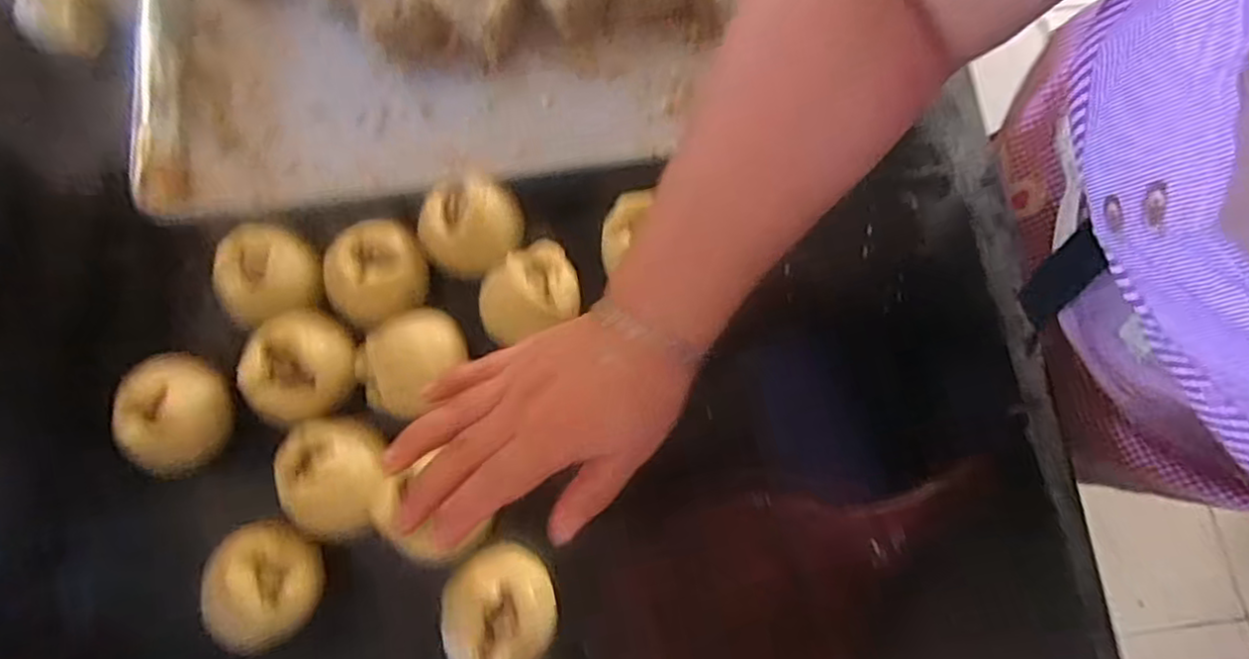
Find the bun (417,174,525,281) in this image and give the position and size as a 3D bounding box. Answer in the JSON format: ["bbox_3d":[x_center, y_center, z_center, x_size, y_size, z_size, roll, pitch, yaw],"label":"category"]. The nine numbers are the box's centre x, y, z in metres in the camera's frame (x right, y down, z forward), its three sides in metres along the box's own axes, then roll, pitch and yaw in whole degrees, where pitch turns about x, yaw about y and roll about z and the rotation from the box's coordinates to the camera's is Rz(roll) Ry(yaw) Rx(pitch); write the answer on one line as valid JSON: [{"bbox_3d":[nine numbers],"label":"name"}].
[{"bbox_3d":[-0.116,-0.080,0.520,0.067,0.036,0.077,14,77,5],"label":"bun"}]

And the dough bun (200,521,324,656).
[{"bbox_3d":[-0.240,0.169,0.452,0.062,0.038,0.077,-17,76,-2],"label":"dough bun"}]

